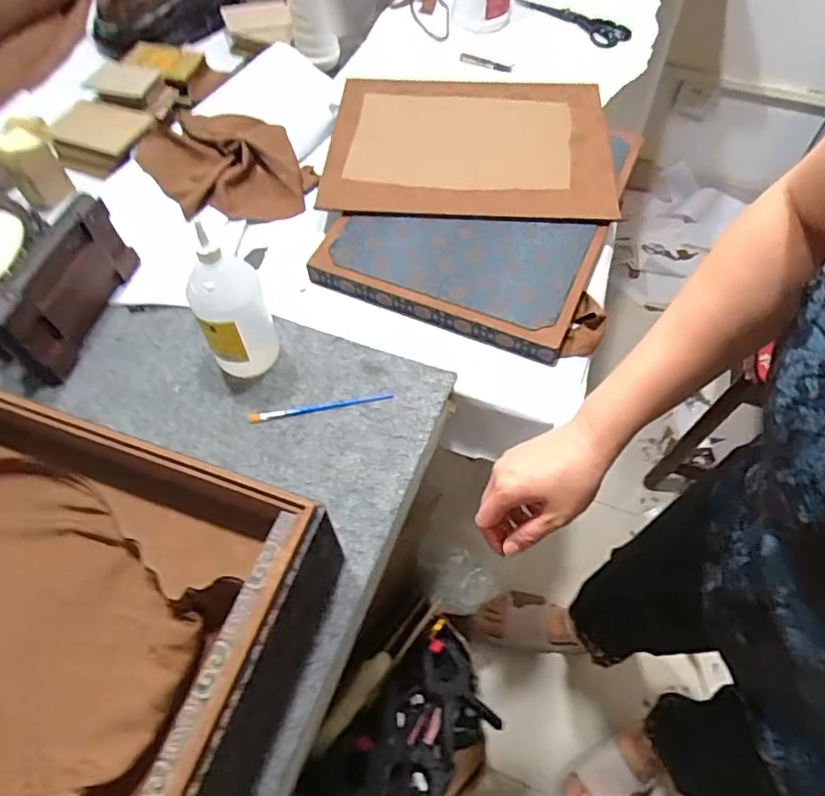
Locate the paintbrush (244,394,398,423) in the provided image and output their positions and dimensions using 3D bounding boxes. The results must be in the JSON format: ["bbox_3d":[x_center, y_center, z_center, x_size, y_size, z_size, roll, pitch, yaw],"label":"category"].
[{"bbox_3d":[-0.108,0.011,0.680,0.170,0.007,0.011,-10,60,-4],"label":"paintbrush"}]

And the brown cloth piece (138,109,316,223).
[{"bbox_3d":[-0.301,-0.388,0.955,0.236,0.095,0.224,-1,59,2],"label":"brown cloth piece"}]

